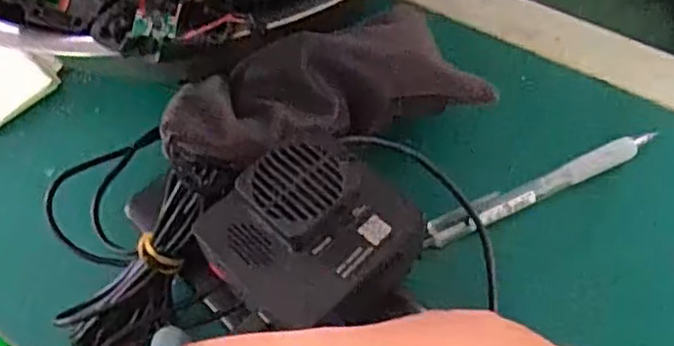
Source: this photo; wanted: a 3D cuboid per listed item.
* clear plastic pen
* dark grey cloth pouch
[{"bbox_3d":[0.106,0.007,0.371,0.133,0.008,0.013,-22,59,-10],"label":"clear plastic pen"},{"bbox_3d":[-0.007,-0.040,0.343,0.150,0.035,0.059,-19,59,-9],"label":"dark grey cloth pouch"}]

